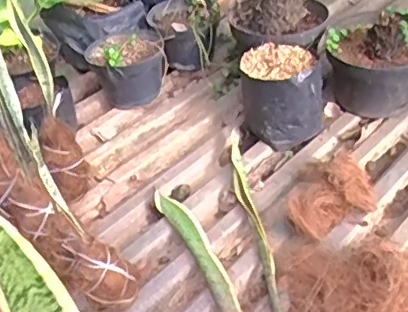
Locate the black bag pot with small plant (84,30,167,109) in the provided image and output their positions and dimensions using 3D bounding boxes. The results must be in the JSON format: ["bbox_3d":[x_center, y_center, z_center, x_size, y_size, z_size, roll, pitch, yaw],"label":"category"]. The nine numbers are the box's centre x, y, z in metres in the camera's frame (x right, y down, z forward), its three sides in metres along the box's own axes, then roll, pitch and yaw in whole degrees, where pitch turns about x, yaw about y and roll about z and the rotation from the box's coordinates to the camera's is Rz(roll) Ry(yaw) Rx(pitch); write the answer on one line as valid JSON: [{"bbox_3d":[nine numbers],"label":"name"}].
[{"bbox_3d":[-0.168,-0.191,1.292,0.157,0.153,0.167,0,42,0],"label":"black bag pot with small plant"}]

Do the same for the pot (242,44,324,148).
[{"bbox_3d":[0.156,-0.112,1.152,0.163,0.170,0.129,3,41,7],"label":"pot"}]

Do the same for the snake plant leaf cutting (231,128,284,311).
[{"bbox_3d":[0.088,0.116,0.977,0.032,0.041,0.463,-7,41,-5],"label":"snake plant leaf cutting"}]

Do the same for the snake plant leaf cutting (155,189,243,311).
[{"bbox_3d":[0.012,0.193,0.925,0.052,0.025,0.423,-17,43,-15],"label":"snake plant leaf cutting"}]

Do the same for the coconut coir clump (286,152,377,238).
[{"bbox_3d":[0.221,0.075,0.978,0.167,0.074,0.097,-33,51,-31],"label":"coconut coir clump"}]

